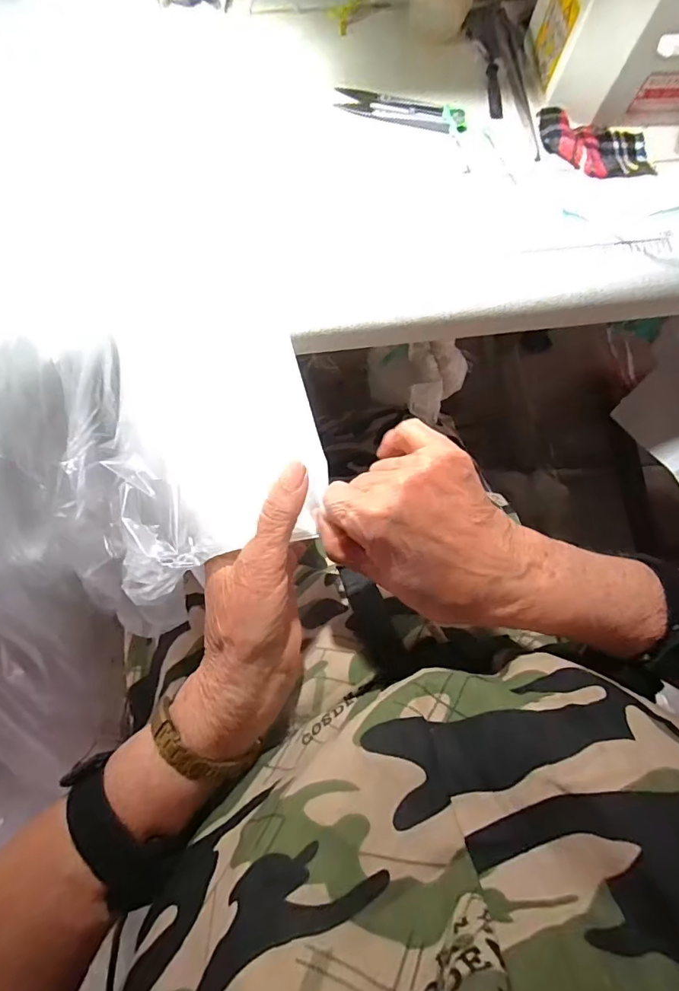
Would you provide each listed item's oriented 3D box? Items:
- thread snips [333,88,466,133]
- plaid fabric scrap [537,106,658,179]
[{"bbox_3d":[0.046,-0.291,0.352,0.098,0.007,0.026,15,76,2],"label":"thread snips"},{"bbox_3d":[0.192,-0.261,0.350,0.084,0.014,0.051,5,76,-1],"label":"plaid fabric scrap"}]

